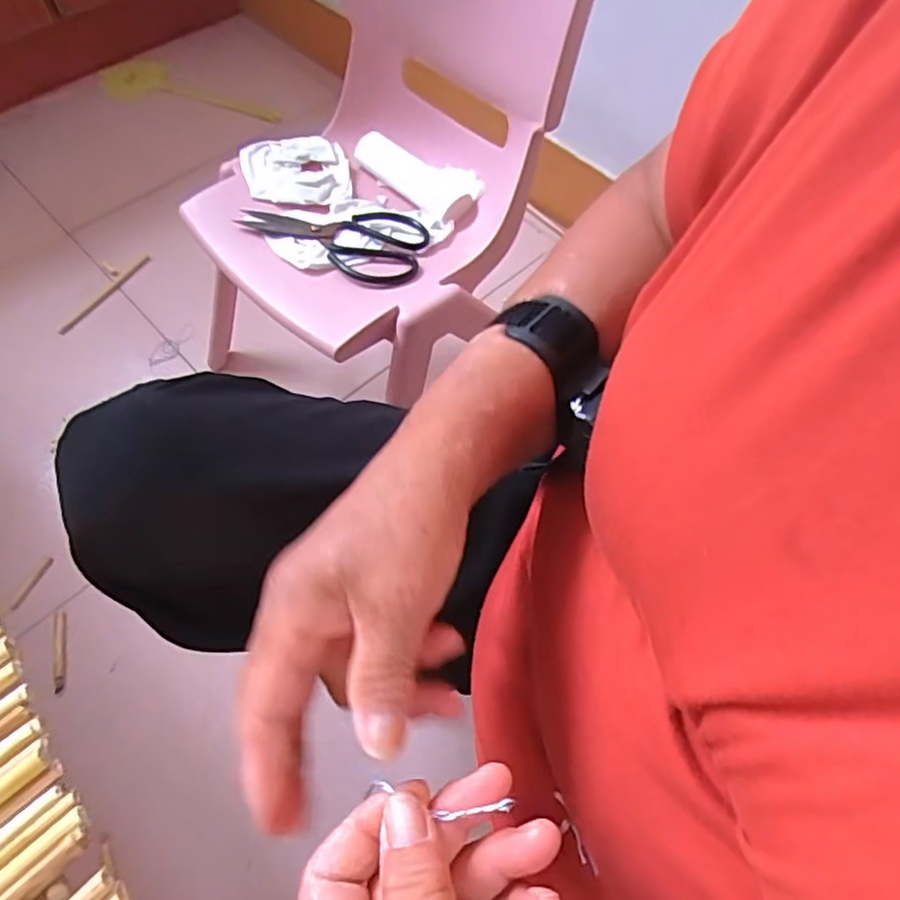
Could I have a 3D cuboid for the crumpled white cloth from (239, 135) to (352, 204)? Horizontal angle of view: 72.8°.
[{"bbox_3d":[-0.180,-0.328,0.708,0.121,0.010,0.113,-6,60,-4],"label":"crumpled white cloth"}]

